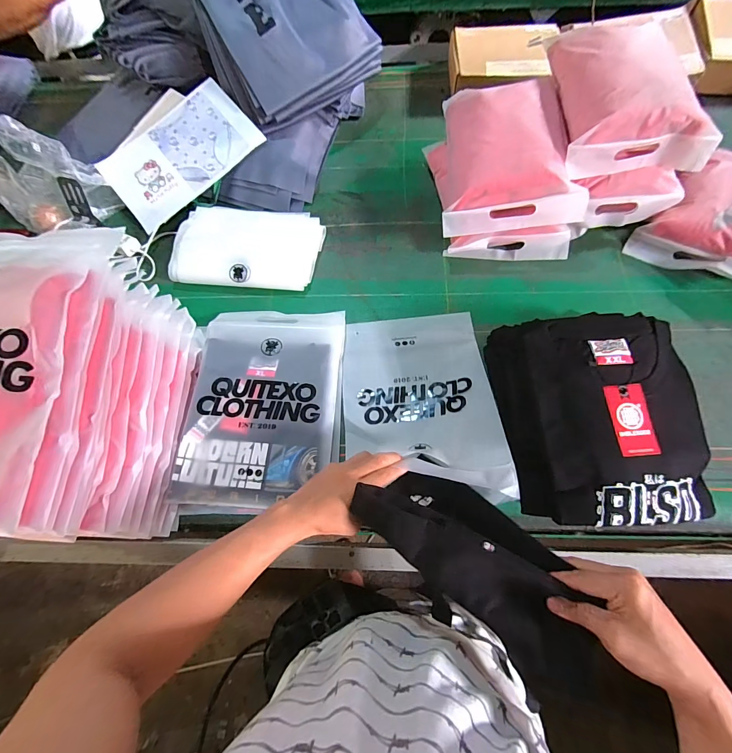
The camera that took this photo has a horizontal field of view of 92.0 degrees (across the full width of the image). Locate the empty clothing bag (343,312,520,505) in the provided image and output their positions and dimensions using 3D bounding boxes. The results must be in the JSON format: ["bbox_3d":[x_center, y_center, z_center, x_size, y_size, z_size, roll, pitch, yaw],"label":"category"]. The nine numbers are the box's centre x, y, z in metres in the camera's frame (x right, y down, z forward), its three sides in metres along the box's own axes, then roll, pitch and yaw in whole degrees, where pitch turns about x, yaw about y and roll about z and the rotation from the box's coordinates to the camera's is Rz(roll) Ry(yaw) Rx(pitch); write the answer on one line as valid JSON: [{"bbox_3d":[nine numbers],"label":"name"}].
[{"bbox_3d":[0.082,0.018,0.566,0.237,0.125,0.331,-2,67,2],"label":"empty clothing bag"}]

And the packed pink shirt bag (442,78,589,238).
[{"bbox_3d":[0.265,-0.421,0.661,0.241,0.086,0.311,0,67,3],"label":"packed pink shirt bag"}]

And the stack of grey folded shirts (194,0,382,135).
[{"bbox_3d":[-0.161,-0.731,0.740,0.339,0.115,0.292,-40,108,-10],"label":"stack of grey folded shirts"}]

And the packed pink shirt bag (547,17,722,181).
[{"bbox_3d":[0.468,-0.503,0.628,0.239,0.098,0.303,2,68,3],"label":"packed pink shirt bag"}]

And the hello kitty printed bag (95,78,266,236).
[{"bbox_3d":[-0.409,-0.491,0.781,0.323,0.013,0.215,-39,82,2],"label":"hello kitty printed bag"}]

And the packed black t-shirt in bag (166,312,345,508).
[{"bbox_3d":[-0.167,0.035,0.591,0.241,0.051,0.345,1,67,3],"label":"packed black t-shirt in bag"}]

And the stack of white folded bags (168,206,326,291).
[{"bbox_3d":[-0.240,-0.256,0.716,0.284,0.055,0.186,7,68,6],"label":"stack of white folded bags"}]

